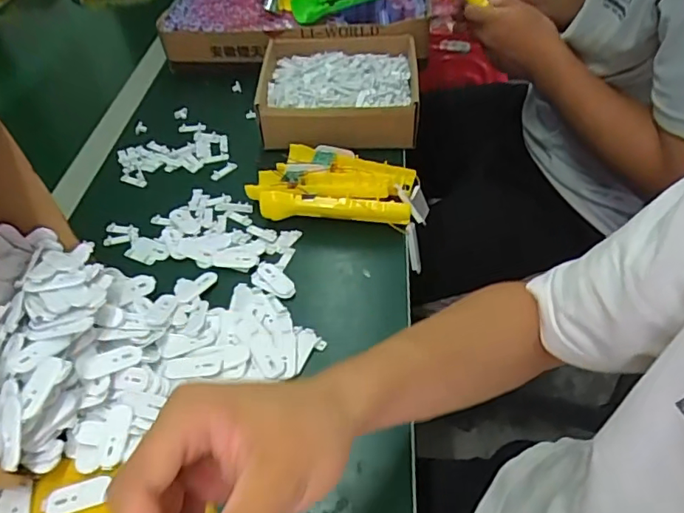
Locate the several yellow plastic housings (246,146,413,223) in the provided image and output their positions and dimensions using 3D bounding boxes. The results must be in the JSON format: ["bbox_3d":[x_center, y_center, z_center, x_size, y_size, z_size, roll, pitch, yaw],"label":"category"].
[{"bbox_3d":[-0.011,-0.081,0.624,0.183,0.051,0.111,2,47,7],"label":"several yellow plastic housings"}]

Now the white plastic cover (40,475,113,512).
[{"bbox_3d":[-0.195,0.175,0.385,0.047,0.007,0.020,-13,47,-7],"label":"white plastic cover"}]

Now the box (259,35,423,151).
[{"bbox_3d":[-0.002,-0.233,0.732,0.217,0.090,0.205,2,47,0],"label":"box"}]

